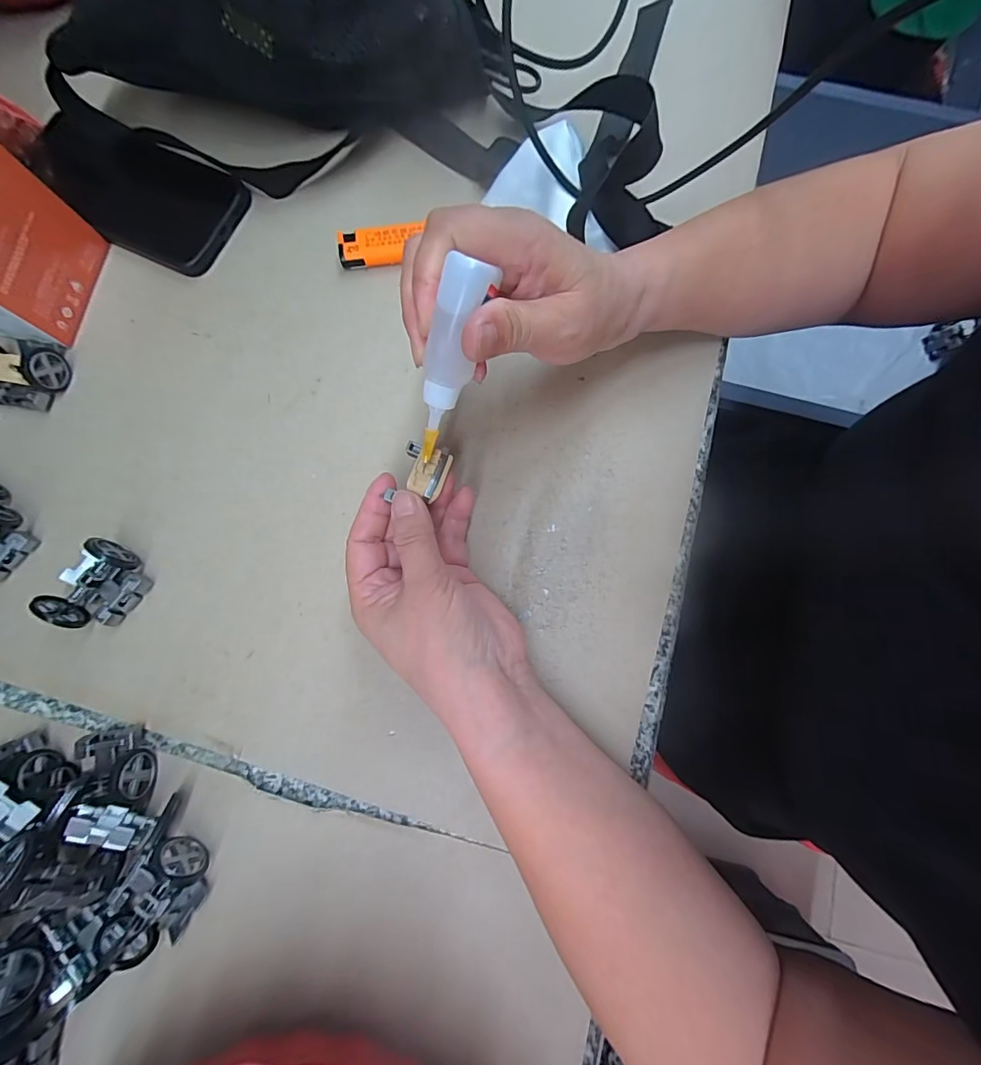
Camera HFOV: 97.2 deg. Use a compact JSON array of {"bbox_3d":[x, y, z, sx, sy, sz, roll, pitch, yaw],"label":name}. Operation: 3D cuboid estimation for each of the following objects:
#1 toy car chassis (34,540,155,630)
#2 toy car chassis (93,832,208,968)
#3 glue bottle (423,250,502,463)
[{"bbox_3d":[-0.236,0.031,0.256,0.046,0.024,0.049,31,82,7],"label":"toy car chassis"},{"bbox_3d":[-0.175,0.191,0.226,0.041,0.021,0.052,32,82,7],"label":"toy car chassis"},{"bbox_3d":[-0.020,-0.073,0.195,0.019,0.088,0.017,27,42,6],"label":"glue bottle"}]

